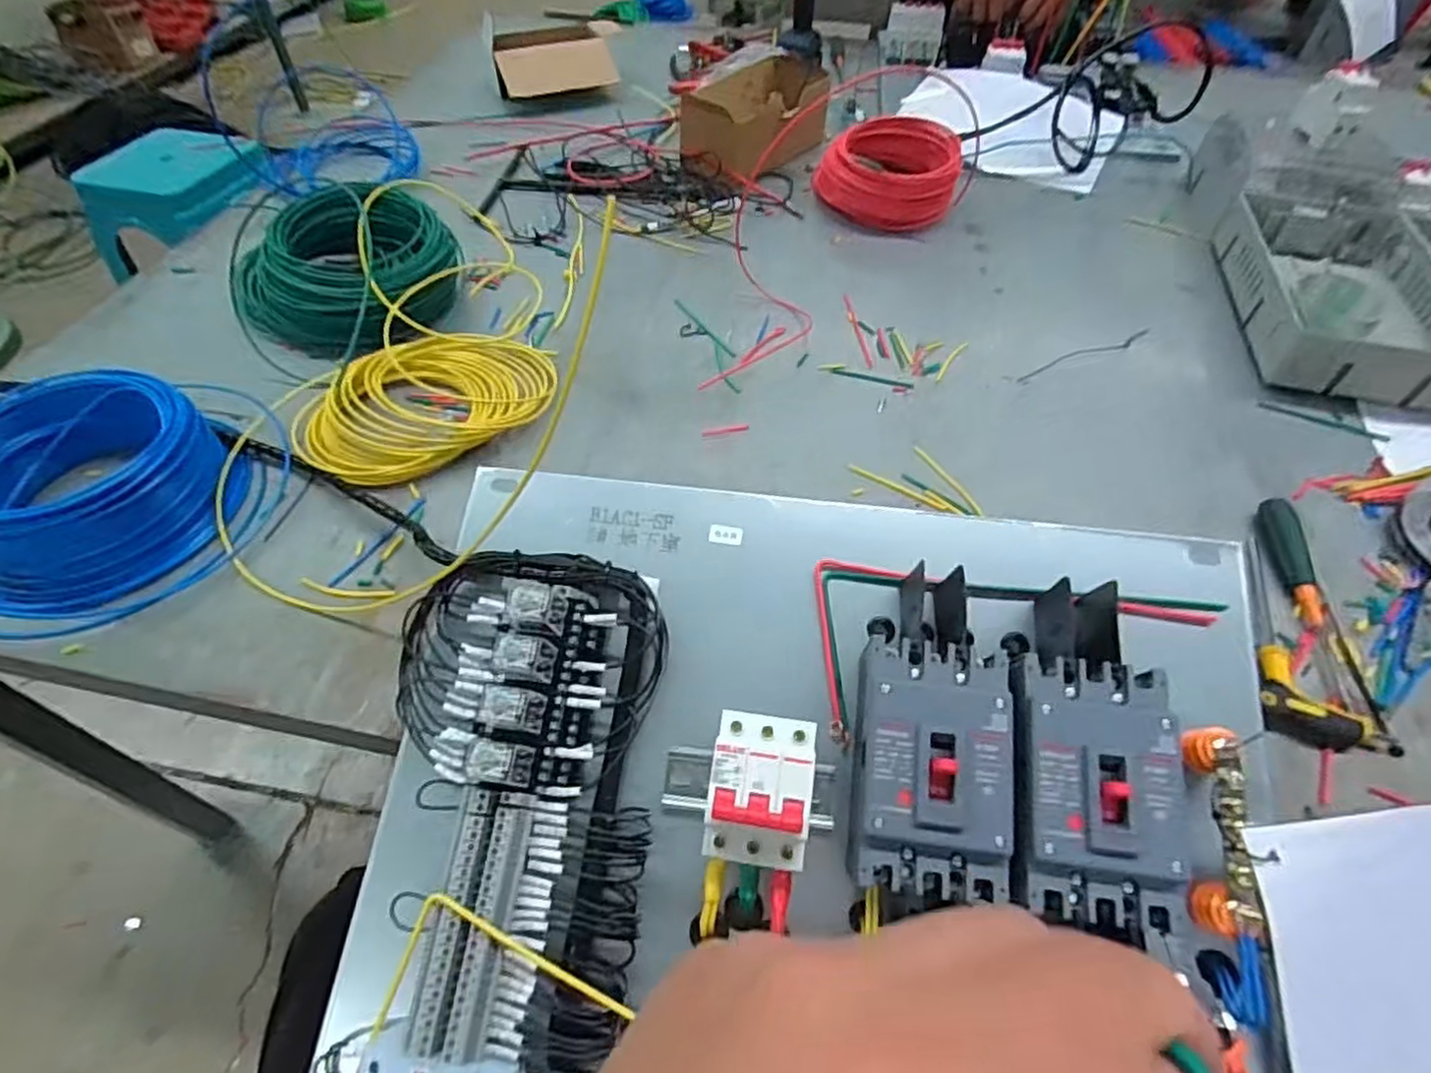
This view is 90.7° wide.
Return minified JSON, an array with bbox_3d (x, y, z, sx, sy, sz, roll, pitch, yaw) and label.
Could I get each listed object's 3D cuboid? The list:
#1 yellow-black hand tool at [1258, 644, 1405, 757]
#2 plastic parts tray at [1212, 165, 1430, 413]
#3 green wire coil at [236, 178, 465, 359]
[{"bbox_3d":[0.400,0.118,0.469,0.062,0.021,0.091,-30,58,-22],"label":"yellow-black hand tool"},{"bbox_3d":[0.767,-0.308,0.785,0.359,0.060,0.483,11,53,7],"label":"plastic parts tray"},{"bbox_3d":[-0.378,-0.288,0.740,0.189,0.076,0.203,10,52,6],"label":"green wire coil"}]

